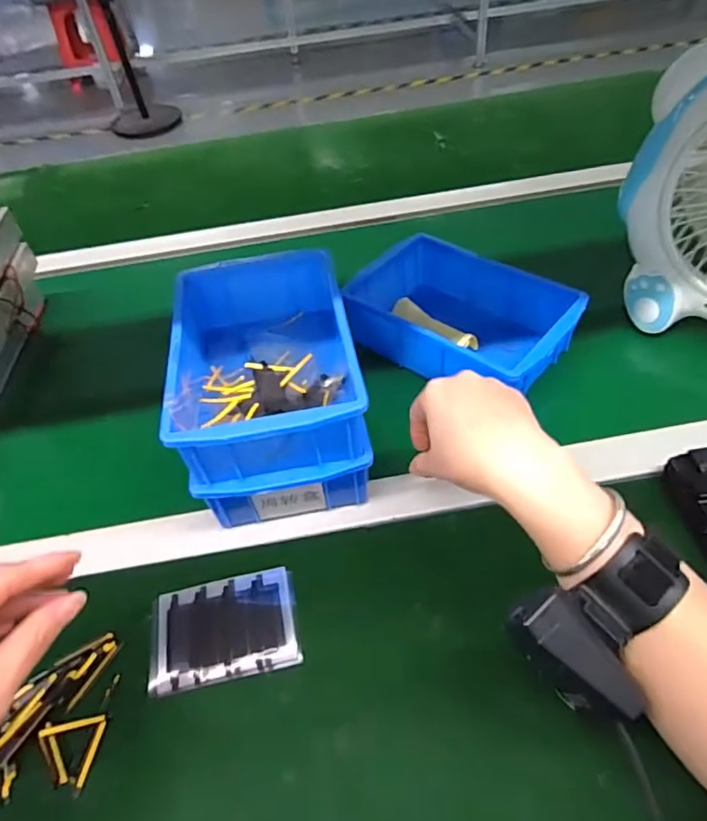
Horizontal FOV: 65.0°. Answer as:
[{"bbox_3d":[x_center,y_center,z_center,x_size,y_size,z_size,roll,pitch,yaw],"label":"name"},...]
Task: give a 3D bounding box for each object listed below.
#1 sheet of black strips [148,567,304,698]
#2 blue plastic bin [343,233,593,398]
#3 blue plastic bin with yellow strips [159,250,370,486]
[{"bbox_3d":[-0.091,0.153,0.390,0.101,0.004,0.071,-11,49,-5],"label":"sheet of black strips"},{"bbox_3d":[0.106,-0.095,0.559,0.206,0.065,0.149,32,58,27],"label":"blue plastic bin"},{"bbox_3d":[-0.074,-0.041,0.439,0.127,0.058,0.194,-12,49,-4],"label":"blue plastic bin with yellow strips"}]

